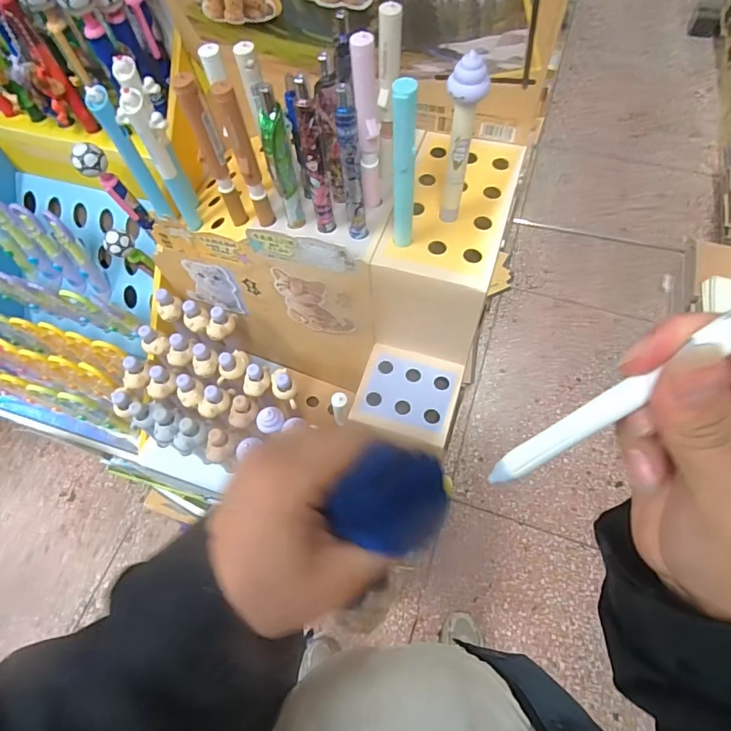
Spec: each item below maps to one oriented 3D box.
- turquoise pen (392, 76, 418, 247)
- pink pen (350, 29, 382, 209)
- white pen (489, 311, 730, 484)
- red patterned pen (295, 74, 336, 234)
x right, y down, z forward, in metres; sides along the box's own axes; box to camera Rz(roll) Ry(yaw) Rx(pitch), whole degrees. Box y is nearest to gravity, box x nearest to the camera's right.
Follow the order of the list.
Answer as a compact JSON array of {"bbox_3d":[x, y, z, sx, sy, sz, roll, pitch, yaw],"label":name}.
[{"bbox_3d":[0.019,-0.095,0.237,0.010,0.107,0.011,9,63,7],"label":"turquoise pen"},{"bbox_3d":[0.002,-0.128,0.255,0.012,0.105,0.009,-4,62,1],"label":"pink pen"},{"bbox_3d":[0.100,0.004,0.158,0.006,0.144,0.011,5,51,-45],"label":"white pen"},{"bbox_3d":[-0.026,-0.108,0.252,0.009,0.104,0.010,13,64,10],"label":"red patterned pen"}]

